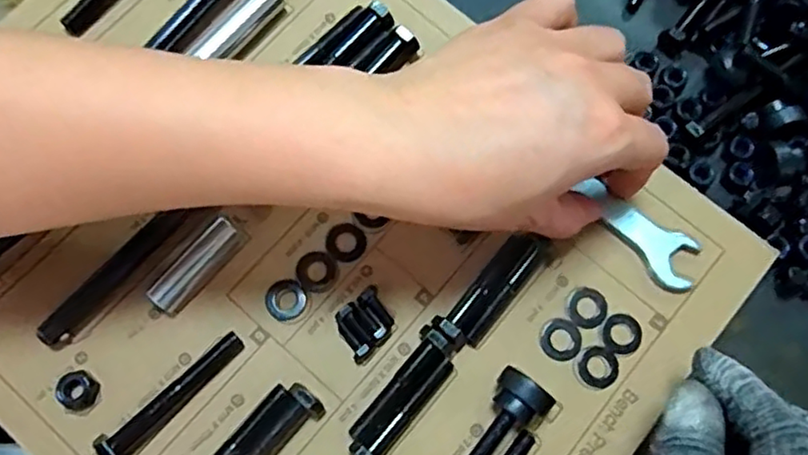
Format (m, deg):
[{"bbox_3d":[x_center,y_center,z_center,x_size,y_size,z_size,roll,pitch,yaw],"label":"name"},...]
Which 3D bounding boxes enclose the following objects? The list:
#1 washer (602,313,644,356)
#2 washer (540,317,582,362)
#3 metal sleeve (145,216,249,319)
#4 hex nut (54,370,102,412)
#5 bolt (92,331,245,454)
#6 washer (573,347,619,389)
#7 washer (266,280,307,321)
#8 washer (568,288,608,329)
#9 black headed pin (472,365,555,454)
[{"bbox_3d":[0.105,0.051,0.311,0.020,0.004,0.019,0,75,-2],"label":"washer"},{"bbox_3d":[0.076,0.054,0.310,0.019,0.004,0.020,0,75,-2],"label":"washer"},{"bbox_3d":[-0.099,0.019,0.311,0.015,0.013,0.051,40,78,8],"label":"metal sleeve"},{"bbox_3d":[-0.148,0.074,0.294,0.015,0.011,0.017,-25,77,-8],"label":"hex nut"},{"bbox_3d":[-0.104,0.077,0.292,0.015,0.017,0.074,44,78,9],"label":"bolt"},{"bbox_3d":[0.092,0.066,0.307,0.021,0.004,0.019,-18,77,-6],"label":"washer"},{"bbox_3d":[-0.057,0.035,0.313,0.019,0.004,0.019,-35,79,-10],"label":"washer"},{"bbox_3d":[0.090,0.039,0.314,0.018,0.004,0.020,10,75,1],"label":"washer"},{"bbox_3d":[0.033,0.099,0.288,0.027,0.020,0.076,42,78,9],"label":"black headed pin"}]

